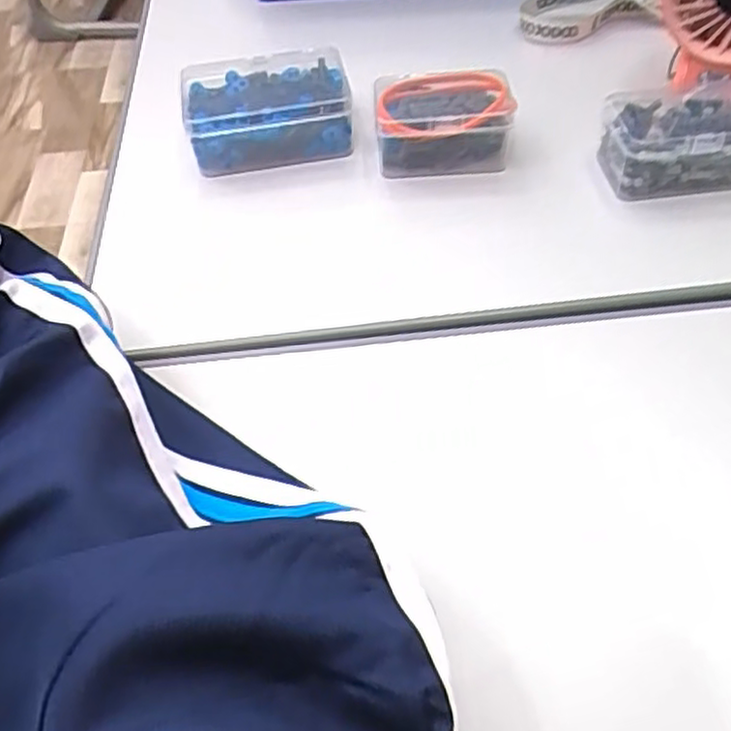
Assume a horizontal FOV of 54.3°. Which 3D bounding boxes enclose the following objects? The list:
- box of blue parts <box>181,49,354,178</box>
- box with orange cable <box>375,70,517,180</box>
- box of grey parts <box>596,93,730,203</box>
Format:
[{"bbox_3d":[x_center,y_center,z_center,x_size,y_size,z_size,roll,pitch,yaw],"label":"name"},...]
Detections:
[{"bbox_3d":[-0.057,-0.146,0.413,0.094,0.041,0.064,-6,51,-3],"label":"box of blue parts"},{"bbox_3d":[0.043,-0.133,0.394,0.075,0.041,0.045,2,51,4],"label":"box with orange cable"},{"bbox_3d":[0.163,-0.119,0.377,0.075,0.034,0.054,-1,50,4],"label":"box of grey parts"}]

